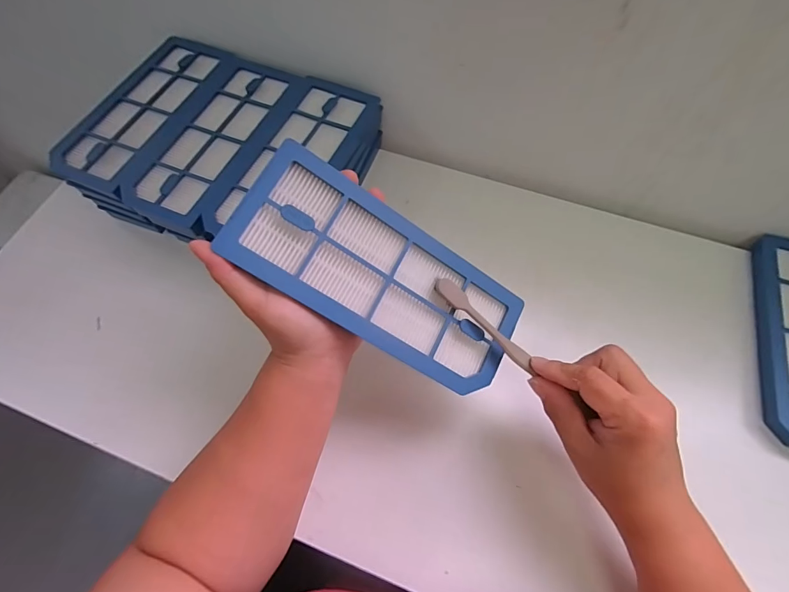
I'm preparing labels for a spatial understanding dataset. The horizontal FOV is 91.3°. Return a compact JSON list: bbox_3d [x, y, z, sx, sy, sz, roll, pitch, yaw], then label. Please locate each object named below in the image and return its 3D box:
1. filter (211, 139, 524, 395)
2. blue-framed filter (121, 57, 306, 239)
[{"bbox_3d":[-0.004,-0.012,0.263,0.202,0.016,0.084,32,67,-15],"label":"filter"},{"bbox_3d":[-0.176,-0.156,0.377,0.093,0.012,0.202,19,67,11],"label":"blue-framed filter"}]

